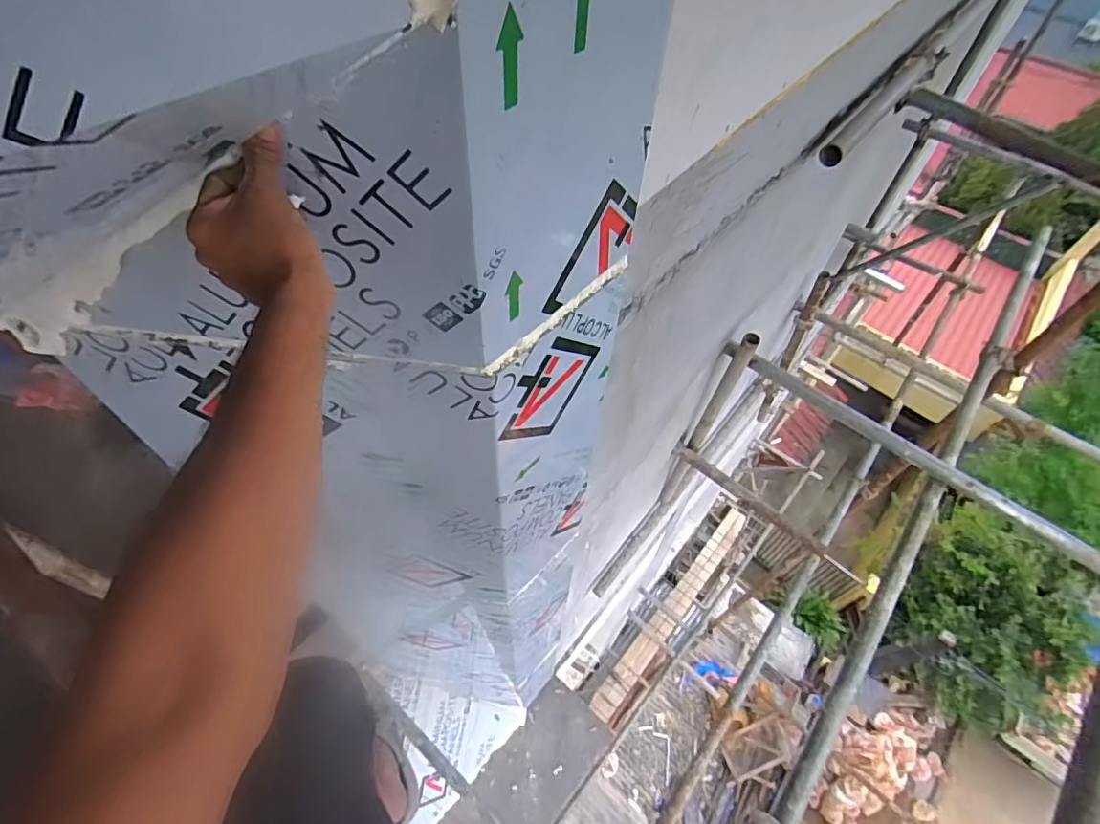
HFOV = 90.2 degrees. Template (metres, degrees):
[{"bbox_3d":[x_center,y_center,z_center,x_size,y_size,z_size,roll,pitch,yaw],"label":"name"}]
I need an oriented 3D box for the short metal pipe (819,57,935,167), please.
[{"bbox_3d":[0.791,-0.734,1.321,0.058,0.045,0.606,36,61,21],"label":"short metal pipe"}]

